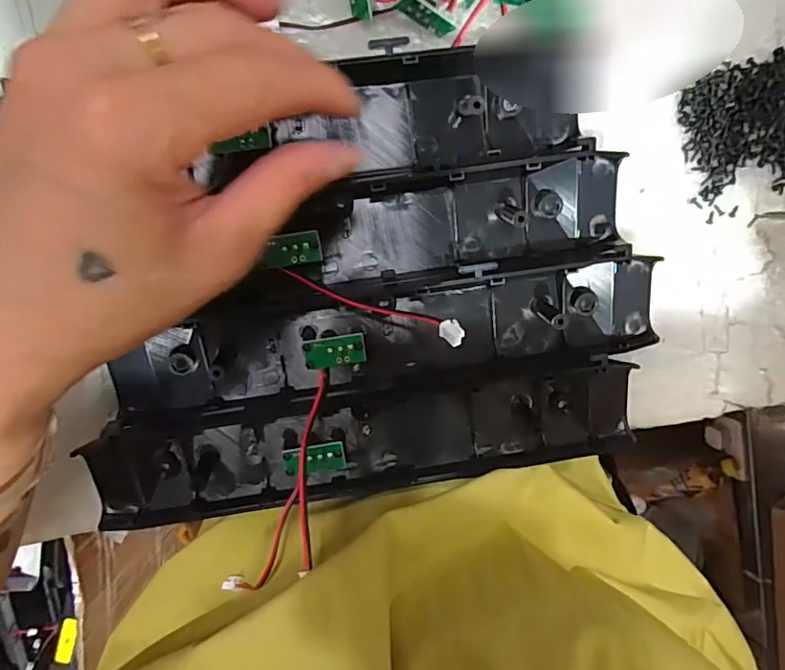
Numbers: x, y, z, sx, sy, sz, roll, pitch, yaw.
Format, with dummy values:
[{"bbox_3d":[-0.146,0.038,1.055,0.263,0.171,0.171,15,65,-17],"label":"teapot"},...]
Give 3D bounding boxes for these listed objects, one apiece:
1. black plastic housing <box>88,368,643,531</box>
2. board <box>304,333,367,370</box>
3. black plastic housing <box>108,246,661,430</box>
[{"bbox_3d":[-0.010,0.058,0.277,0.274,0.024,0.051,-7,97,-3],"label":"black plastic housing"},{"bbox_3d":[-0.028,0.008,0.262,0.029,0.004,0.015,-7,107,-9],"label":"board"},{"bbox_3d":[0.000,0.000,0.271,0.267,0.029,0.065,-7,97,-3],"label":"black plastic housing"}]

